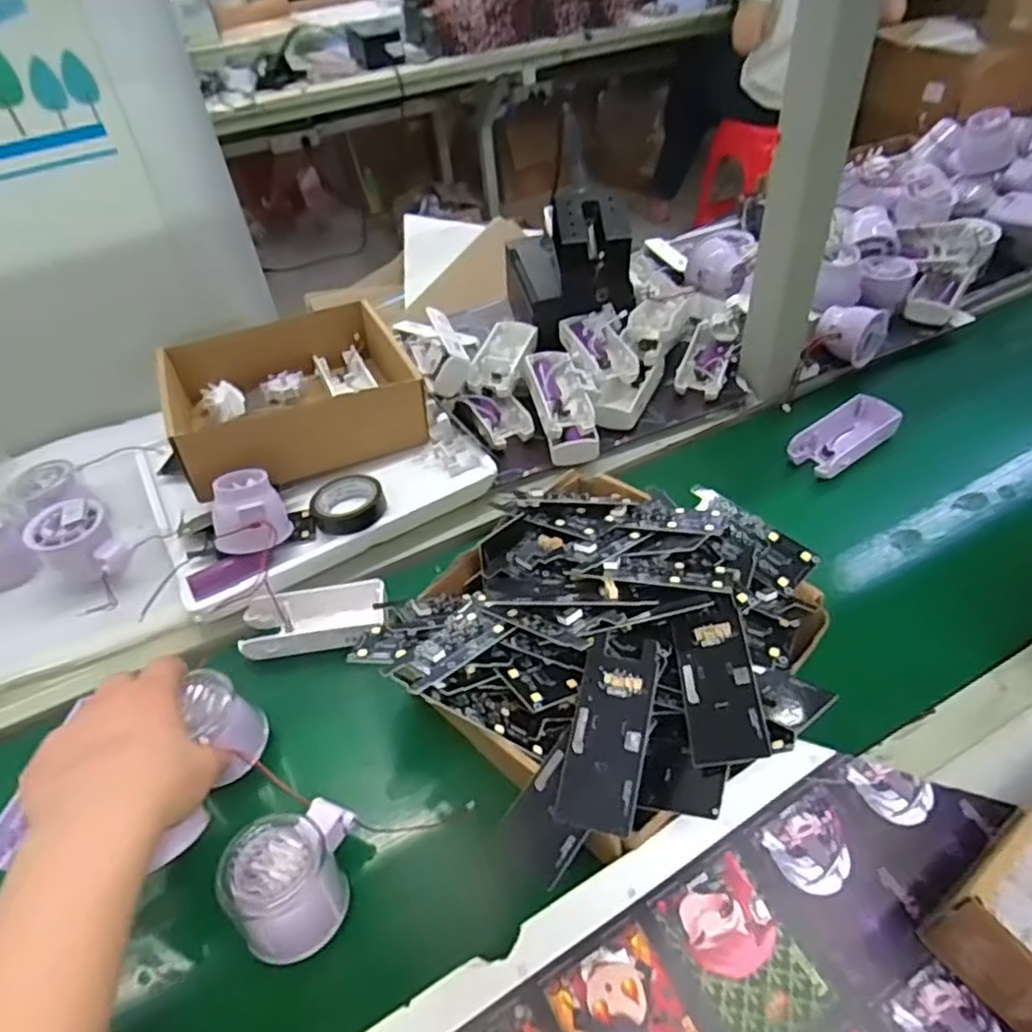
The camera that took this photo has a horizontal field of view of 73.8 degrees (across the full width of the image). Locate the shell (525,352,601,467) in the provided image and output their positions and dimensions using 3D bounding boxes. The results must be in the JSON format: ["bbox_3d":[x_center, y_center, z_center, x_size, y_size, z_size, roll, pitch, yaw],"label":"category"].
[{"bbox_3d":[0.045,-0.107,0.640,0.052,0.034,0.122,-11,64,-5],"label":"shell"}]

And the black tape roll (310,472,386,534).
[{"bbox_3d":[-0.141,-0.011,0.578,0.059,0.014,0.058,-2,45,2],"label":"black tape roll"}]

